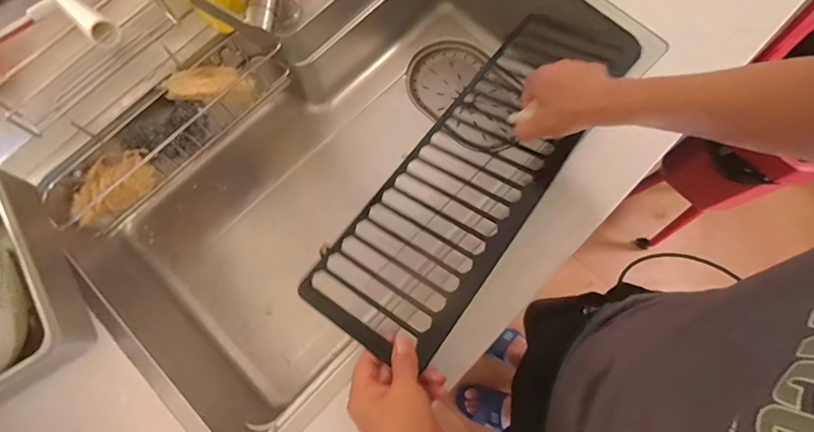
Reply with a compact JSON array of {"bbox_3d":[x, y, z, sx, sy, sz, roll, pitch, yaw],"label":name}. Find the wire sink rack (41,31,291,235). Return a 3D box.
[{"bbox_3d":[-0.333,-0.124,0.648,0.074,0.104,0.367,42,80,11],"label":"wire sink rack"}]

